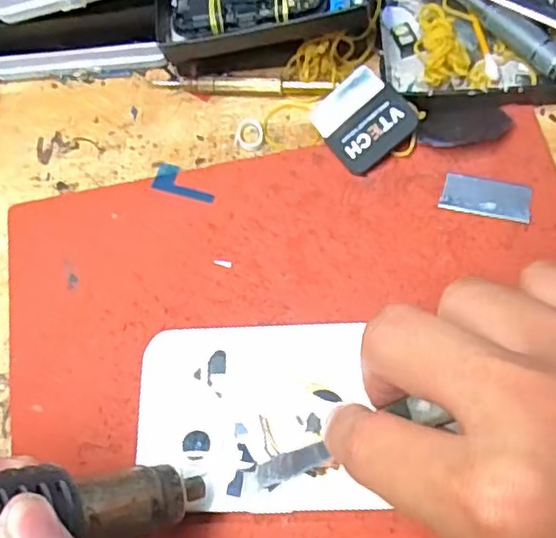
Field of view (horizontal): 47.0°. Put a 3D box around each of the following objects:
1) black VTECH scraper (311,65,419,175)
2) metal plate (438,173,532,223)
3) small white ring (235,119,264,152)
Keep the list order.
[{"bbox_3d":[0.038,-0.069,0.292,0.038,0.005,0.040,-39,75,10],"label":"black VTECH scraper"},{"bbox_3d":[0.092,-0.031,0.281,0.037,0.004,0.018,10,70,9],"label":"metal plate"},{"bbox_3d":[-0.014,-0.065,0.309,0.013,0.004,0.016,12,70,9],"label":"small white ring"}]

